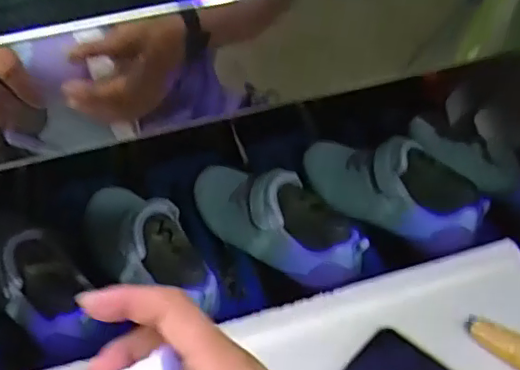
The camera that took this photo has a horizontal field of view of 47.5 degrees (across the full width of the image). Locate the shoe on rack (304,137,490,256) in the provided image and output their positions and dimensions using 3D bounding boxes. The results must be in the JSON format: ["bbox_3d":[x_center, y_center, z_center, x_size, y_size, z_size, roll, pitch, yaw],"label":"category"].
[{"bbox_3d":[0.145,-0.003,0.676,0.230,0.082,0.075,30,54,30],"label":"shoe on rack"}]

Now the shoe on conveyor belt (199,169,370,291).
[{"bbox_3d":[0.007,0.030,0.653,0.076,0.093,0.237,-36,52,-28],"label":"shoe on conveyor belt"}]

